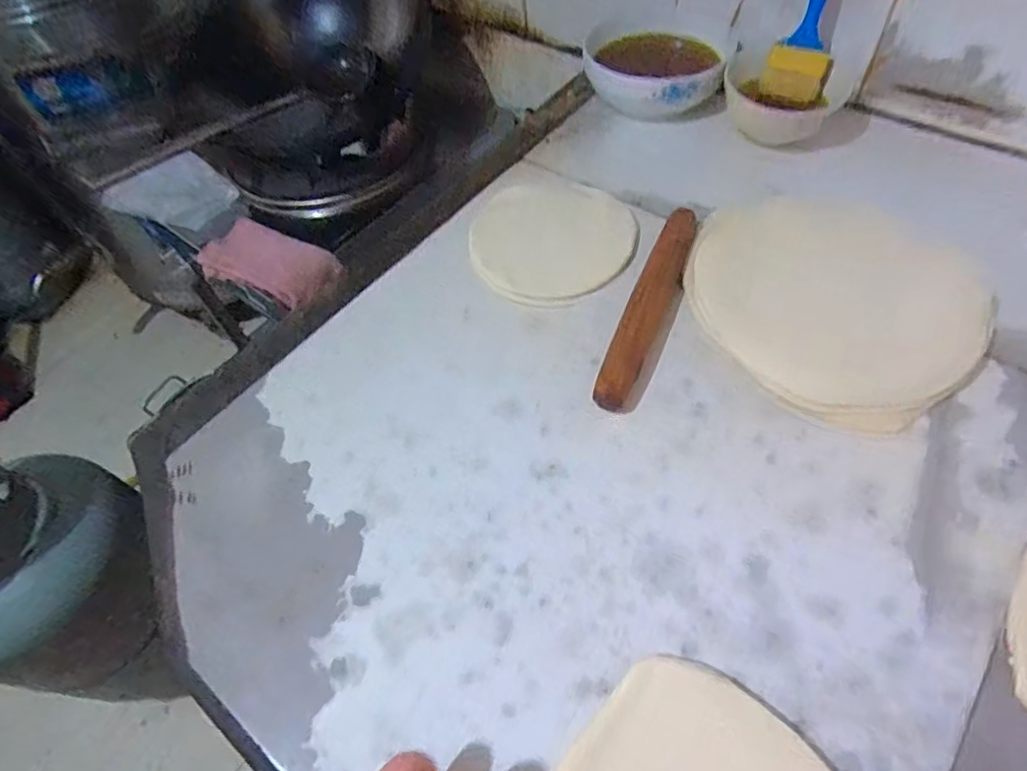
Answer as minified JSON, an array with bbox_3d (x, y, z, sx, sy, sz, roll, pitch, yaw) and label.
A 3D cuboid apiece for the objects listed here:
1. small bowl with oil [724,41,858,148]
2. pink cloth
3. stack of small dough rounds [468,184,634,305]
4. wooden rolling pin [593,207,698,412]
[{"bbox_3d":[0.318,-0.341,0.712,0.127,0.084,0.138,-2,56,3],"label":"small bowl with oil"},{"bbox_3d":[-0.336,-0.173,0.835,0.186,0.053,0.098,19,60,16],"label":"pink cloth"},{"bbox_3d":[0.042,-0.155,0.635,0.169,0.017,0.161,-1,56,4],"label":"stack of small dough rounds"},{"bbox_3d":[0.131,-0.080,0.574,0.034,0.036,0.253,19,60,16],"label":"wooden rolling pin"}]

